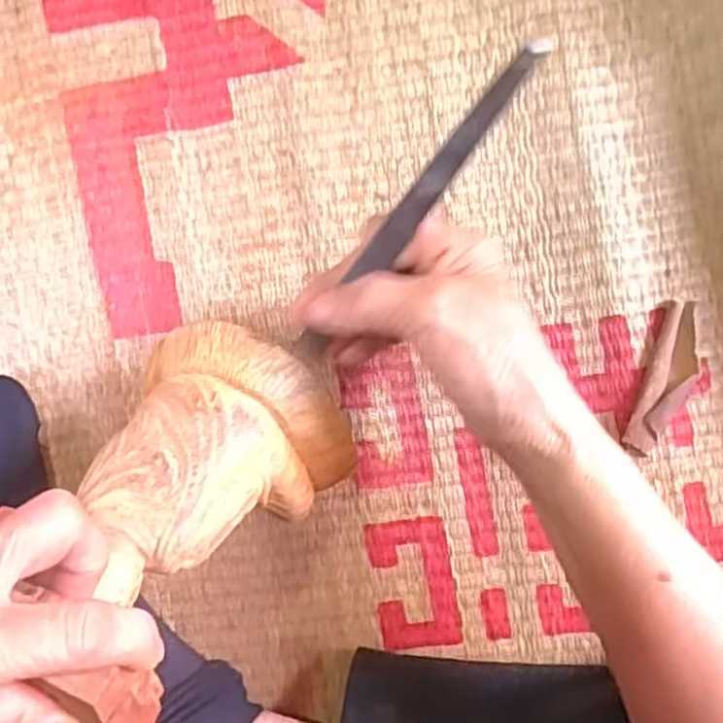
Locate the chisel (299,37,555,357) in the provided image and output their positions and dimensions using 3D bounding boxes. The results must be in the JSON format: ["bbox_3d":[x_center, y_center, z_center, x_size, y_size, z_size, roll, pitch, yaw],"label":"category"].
[{"bbox_3d":[0.021,-0.061,0.309,0.012,0.005,0.162,40,118,2],"label":"chisel"}]

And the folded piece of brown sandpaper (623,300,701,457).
[{"bbox_3d":[0.159,0.010,0.384,0.022,0.006,0.080,21,87,18],"label":"folded piece of brown sandpaper"}]

